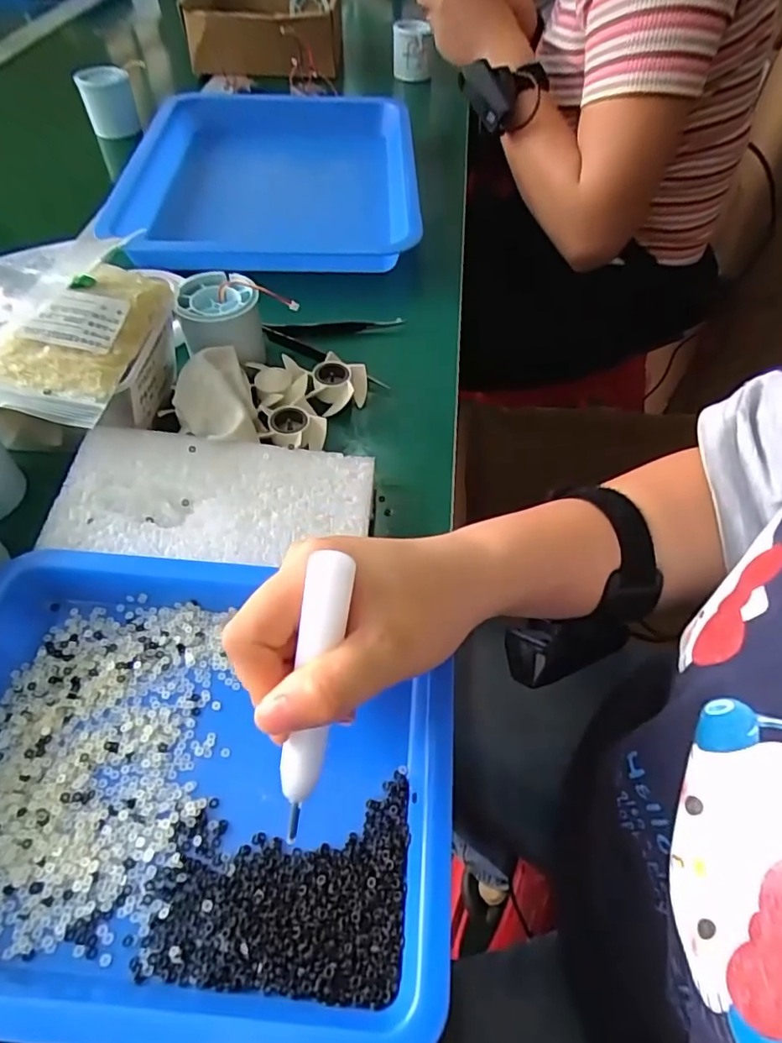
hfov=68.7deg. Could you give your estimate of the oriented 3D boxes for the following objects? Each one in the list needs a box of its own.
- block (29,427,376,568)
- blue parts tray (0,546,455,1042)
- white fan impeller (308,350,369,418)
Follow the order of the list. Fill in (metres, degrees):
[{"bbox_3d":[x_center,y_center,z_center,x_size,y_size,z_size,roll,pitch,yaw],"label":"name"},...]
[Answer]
[{"bbox_3d":[-0.093,-0.009,0.310,0.161,0.031,0.075,2,53,1],"label":"block"},{"bbox_3d":[-0.089,0.097,0.235,0.224,0.025,0.171,4,53,2],"label":"blue parts tray"},{"bbox_3d":[-0.034,-0.092,0.381,0.034,0.020,0.035,7,53,4],"label":"white fan impeller"}]

